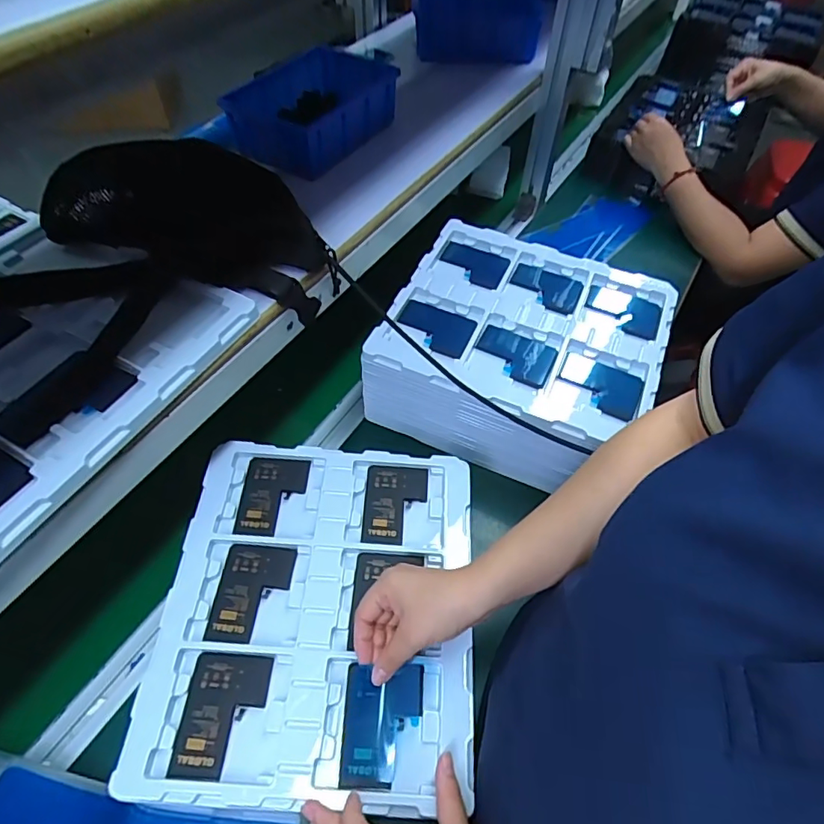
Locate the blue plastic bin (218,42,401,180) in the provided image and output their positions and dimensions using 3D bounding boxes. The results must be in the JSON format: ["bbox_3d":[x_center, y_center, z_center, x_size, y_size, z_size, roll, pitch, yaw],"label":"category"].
[{"bbox_3d":[-0.124,-0.380,0.674,0.134,0.074,0.198,24,57,16],"label":"blue plastic bin"}]

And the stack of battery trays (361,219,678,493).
[{"bbox_3d":[0.136,-0.074,0.679,0.319,0.129,0.286,19,55,12],"label":"stack of battery trays"}]

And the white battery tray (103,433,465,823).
[{"bbox_3d":[-0.083,0.173,0.494,0.274,0.020,0.314,3,53,1],"label":"white battery tray"}]

